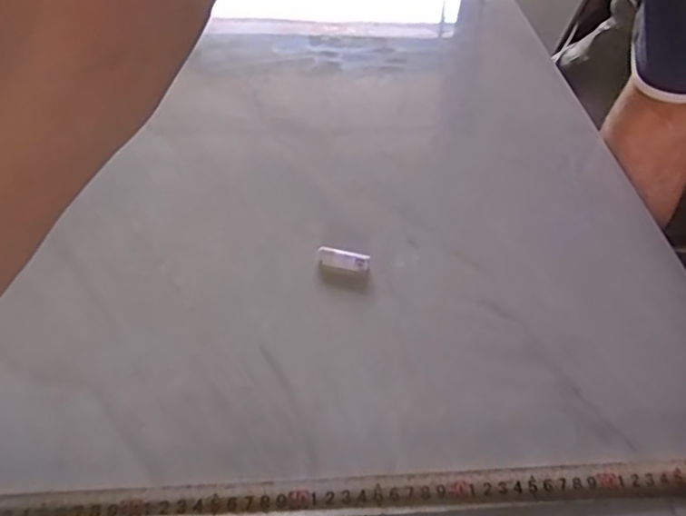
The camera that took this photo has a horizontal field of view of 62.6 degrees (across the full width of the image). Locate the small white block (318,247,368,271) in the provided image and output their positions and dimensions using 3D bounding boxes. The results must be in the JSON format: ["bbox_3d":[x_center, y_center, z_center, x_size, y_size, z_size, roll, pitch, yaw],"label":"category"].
[{"bbox_3d":[0.000,0.001,0.475,0.042,0.012,0.013,8,48,1],"label":"small white block"}]

